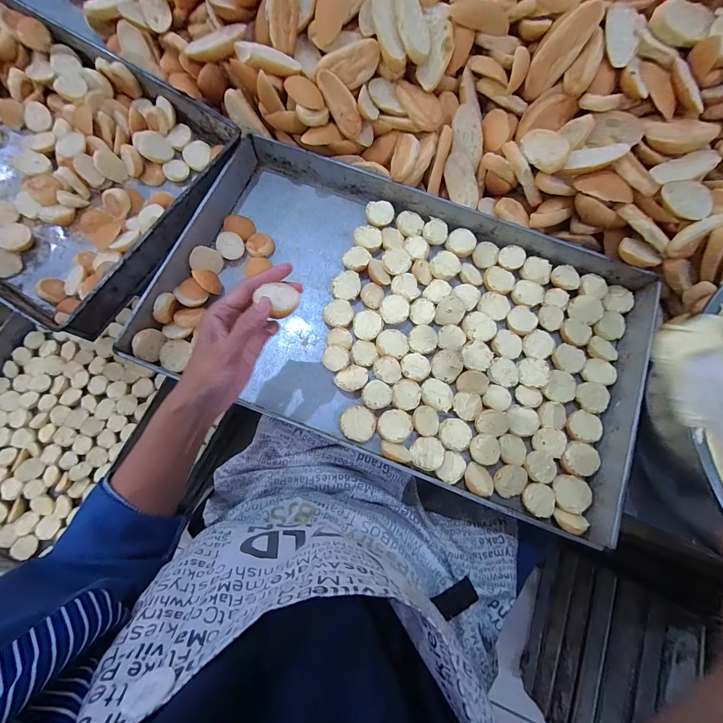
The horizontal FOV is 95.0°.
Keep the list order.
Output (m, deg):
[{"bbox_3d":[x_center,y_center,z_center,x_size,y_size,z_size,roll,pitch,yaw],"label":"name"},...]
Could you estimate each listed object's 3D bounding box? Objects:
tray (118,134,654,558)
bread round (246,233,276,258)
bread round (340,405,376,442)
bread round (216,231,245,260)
[{"bbox_3d":[0.056,-0.055,0.449,0.626,0.051,0.366,21,78,5],"label":"tray"},{"bbox_3d":[-0.149,-0.171,0.491,0.037,0.015,0.038,0,77,0],"label":"bread round"},{"bbox_3d":[-0.004,0.081,0.431,0.043,0.017,0.042,17,78,4],"label":"bread round"},{"bbox_3d":[-0.188,-0.166,0.476,0.037,0.010,0.037,-8,109,-25],"label":"bread round"}]

